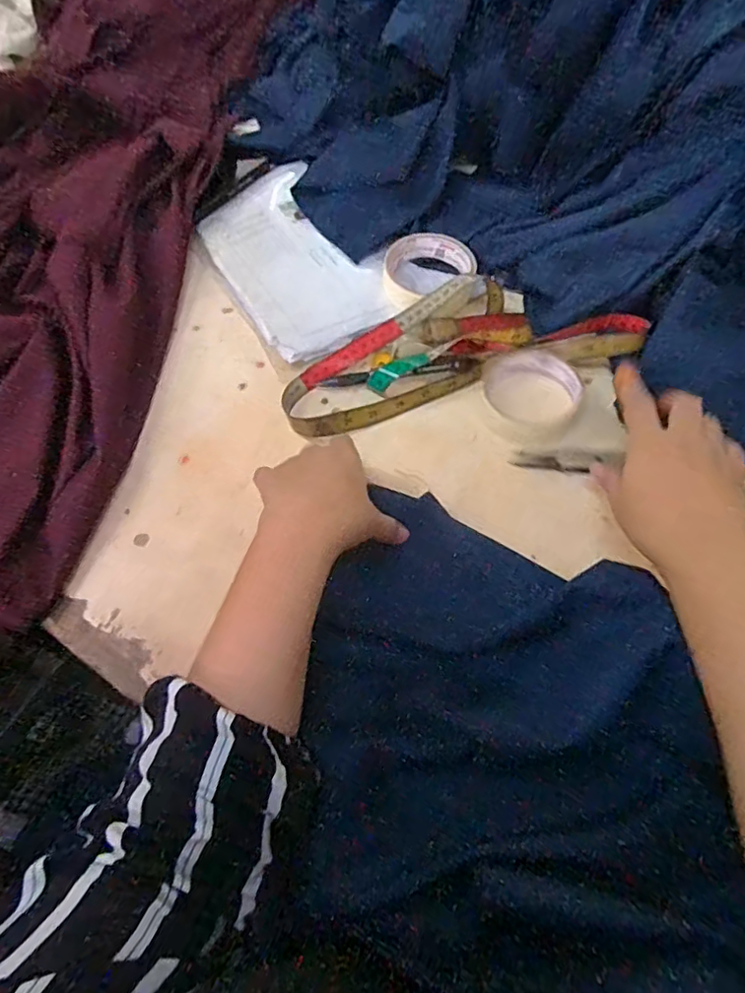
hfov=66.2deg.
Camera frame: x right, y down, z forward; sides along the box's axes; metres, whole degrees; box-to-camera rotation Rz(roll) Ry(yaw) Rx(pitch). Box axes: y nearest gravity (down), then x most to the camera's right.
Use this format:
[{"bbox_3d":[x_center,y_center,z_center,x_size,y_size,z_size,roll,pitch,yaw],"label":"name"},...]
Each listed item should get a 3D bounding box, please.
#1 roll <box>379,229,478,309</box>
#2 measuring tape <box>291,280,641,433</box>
[{"bbox_3d":[0.053,-0.217,0.547,0.089,0.023,0.089,-2,60,3],"label":"roll"},{"bbox_3d":[0.066,-0.138,0.503,0.296,0.042,0.128,-14,60,-4],"label":"measuring tape"}]

